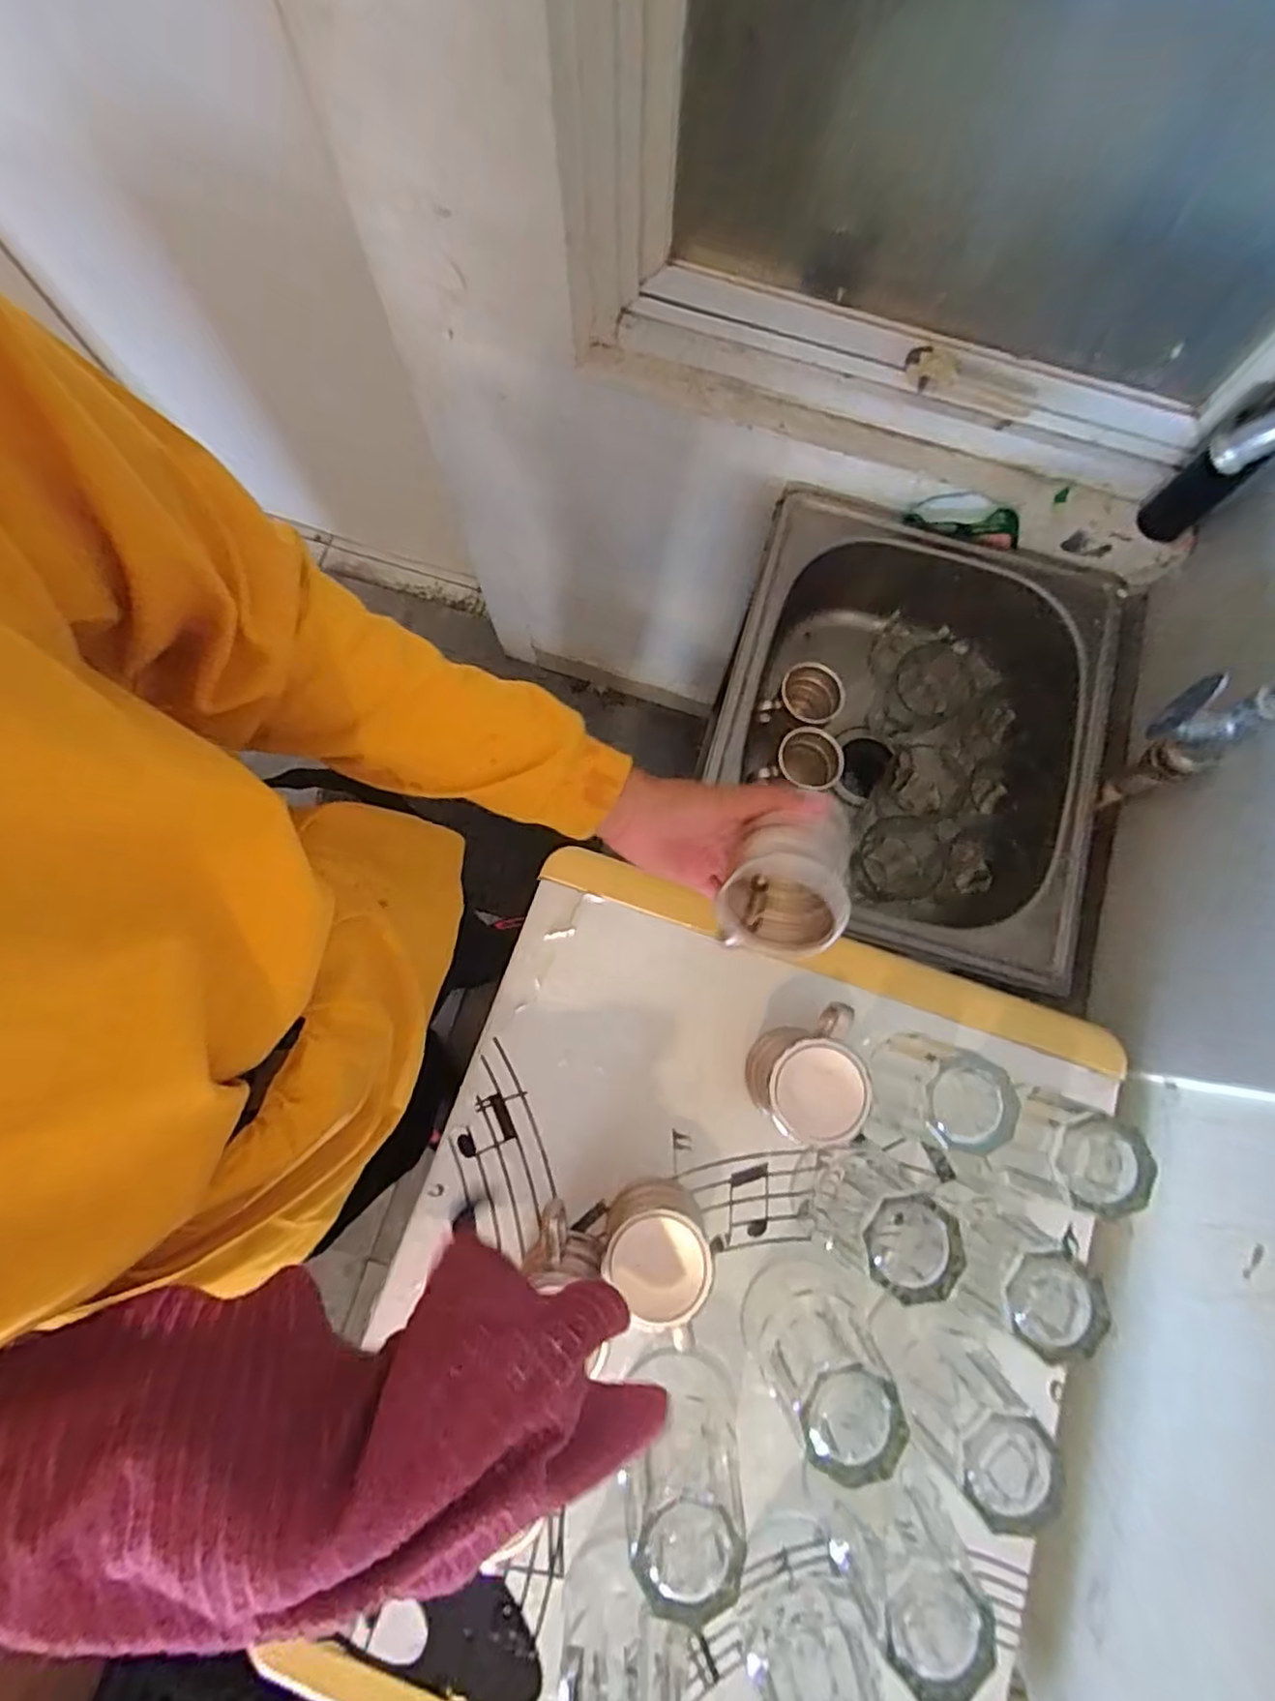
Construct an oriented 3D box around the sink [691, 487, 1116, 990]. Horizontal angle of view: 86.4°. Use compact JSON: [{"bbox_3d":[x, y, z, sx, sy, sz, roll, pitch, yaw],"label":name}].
[{"bbox_3d":[0.300,-0.117,0.781,0.385,0.149,0.462,17,78,2],"label":"sink"}]

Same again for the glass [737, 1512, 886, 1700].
[{"bbox_3d":[0.109,0.509,0.425,0.070,0.135,0.073,-1,78,-2],"label":"glass"}]

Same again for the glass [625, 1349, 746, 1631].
[{"bbox_3d":[0.030,0.402,0.441,0.075,0.123,0.083,12,78,1],"label":"glass"}]

